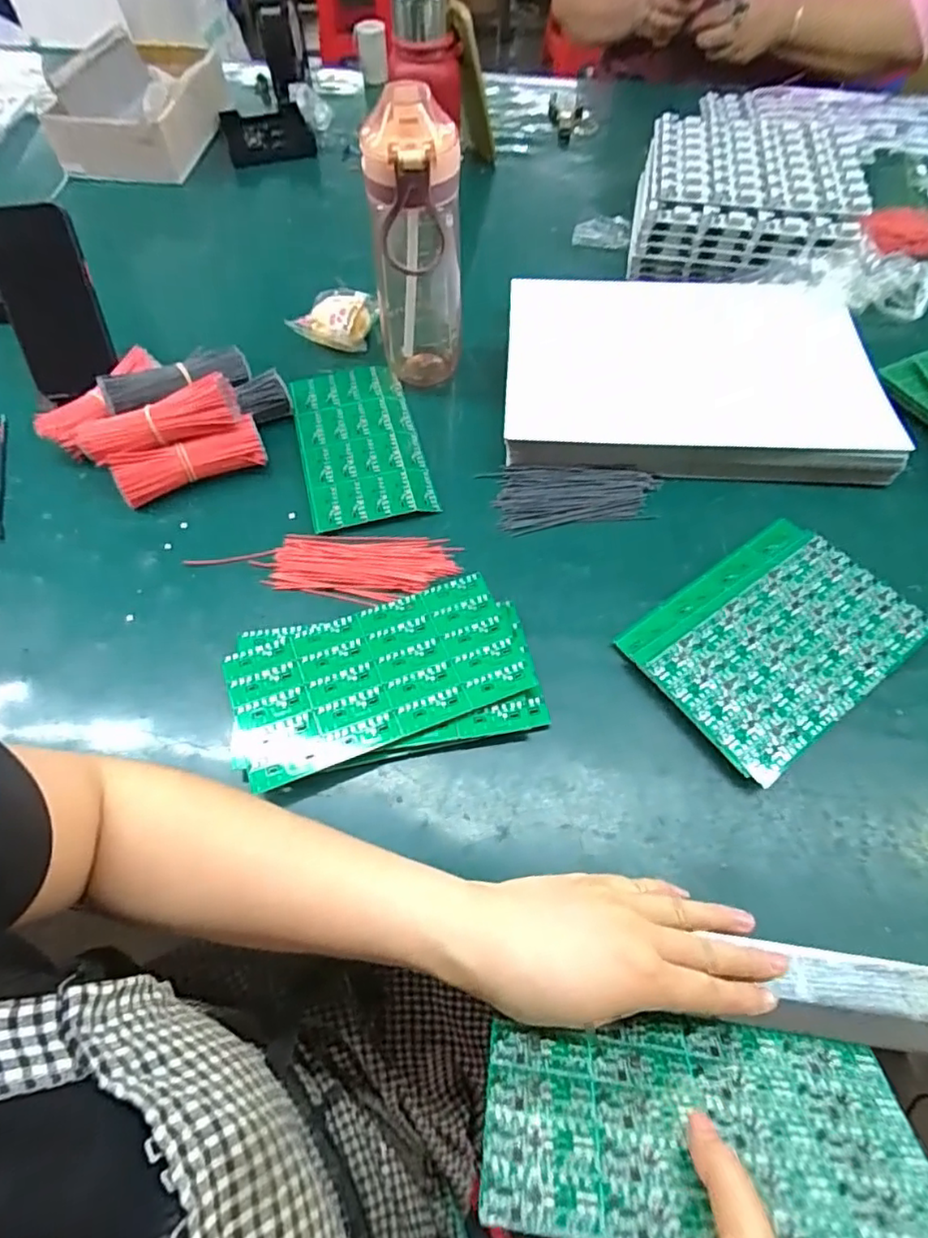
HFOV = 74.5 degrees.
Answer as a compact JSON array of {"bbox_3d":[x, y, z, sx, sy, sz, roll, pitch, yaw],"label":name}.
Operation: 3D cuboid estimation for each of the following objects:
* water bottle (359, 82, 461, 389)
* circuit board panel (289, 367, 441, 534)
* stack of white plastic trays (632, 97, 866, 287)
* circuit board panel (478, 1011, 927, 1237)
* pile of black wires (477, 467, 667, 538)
[{"bbox_3d":[-0.038,-0.301,0.509,0.070,0.213,0.067,-6,60,-3],"label":"water bottle"},{"bbox_3d":[-0.094,-0.160,0.550,0.104,0.010,0.187,-14,62,-5],"label":"circuit board panel"},{"bbox_3d":[0.306,-0.464,0.674,0.218,0.092,0.222,15,61,9],"label":"stack of white plastic trays"},{"bbox_3d":[0.106,0.224,0.271,0.190,0.004,0.099,6,19,5],"label":"circuit board panel"},{"bbox_3d":[0.094,-0.108,0.516,0.138,0.012,0.065,-8,60,-4],"label":"pile of black wires"}]

